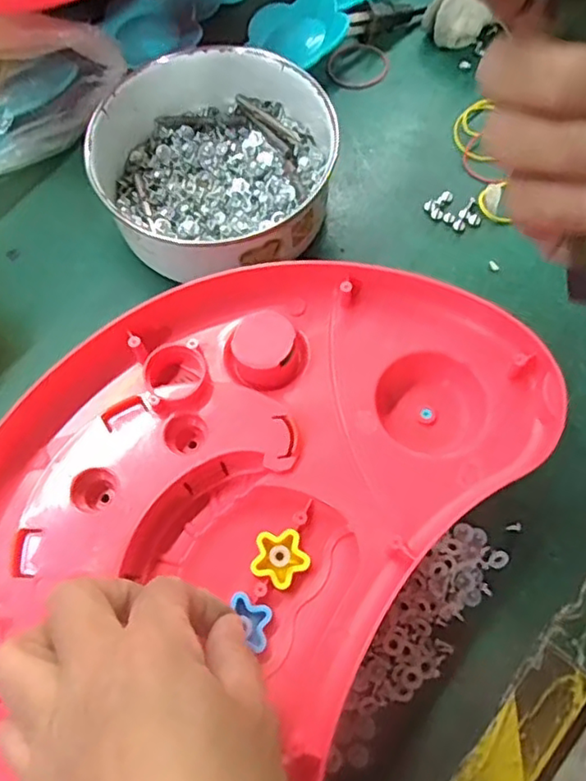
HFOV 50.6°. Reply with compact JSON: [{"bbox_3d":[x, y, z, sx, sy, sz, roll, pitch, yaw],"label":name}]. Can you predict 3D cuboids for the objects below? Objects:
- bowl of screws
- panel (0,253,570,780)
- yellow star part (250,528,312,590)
[{"bbox_3d":[-0.049,-0.137,0.370,0.147,0.046,0.136,8,67,6],"label":"bowl of screws"},{"bbox_3d":[-0.042,0.072,0.282,0.224,0.045,0.334,28,69,9],"label":"panel"},{"bbox_3d":[-0.006,0.077,0.291,0.026,0.006,0.025,27,70,13],"label":"yellow star part"}]

